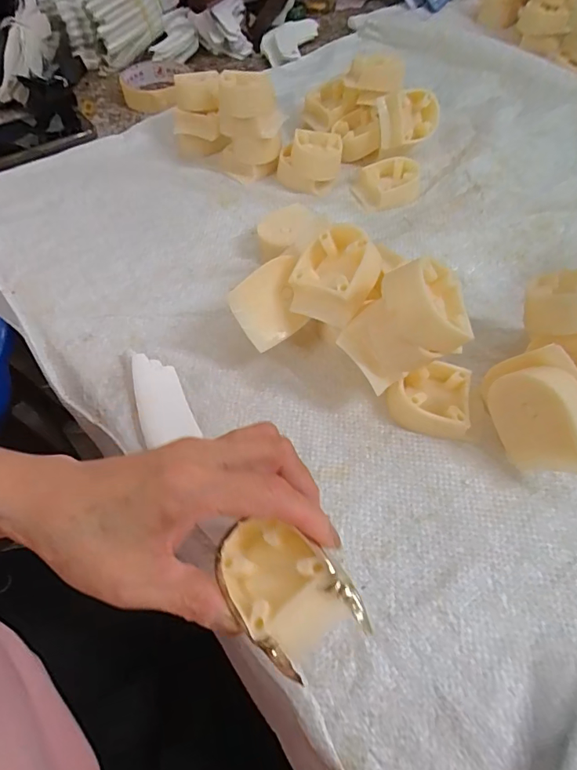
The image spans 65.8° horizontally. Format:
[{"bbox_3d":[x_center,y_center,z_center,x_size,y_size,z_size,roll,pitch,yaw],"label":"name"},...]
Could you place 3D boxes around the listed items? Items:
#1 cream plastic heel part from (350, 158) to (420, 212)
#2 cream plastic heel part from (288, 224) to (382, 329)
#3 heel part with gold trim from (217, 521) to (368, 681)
[{"bbox_3d":[0.096,-0.194,0.431,0.058,0.024,0.049,-7,58,-3],"label":"cream plastic heel part"},{"bbox_3d":[0.032,-0.068,0.292,0.049,0.038,0.060,25,86,23],"label":"cream plastic heel part"},{"bbox_3d":[-0.003,0.092,0.204,0.046,0.027,0.067,-37,63,-19],"label":"heel part with gold trim"}]

